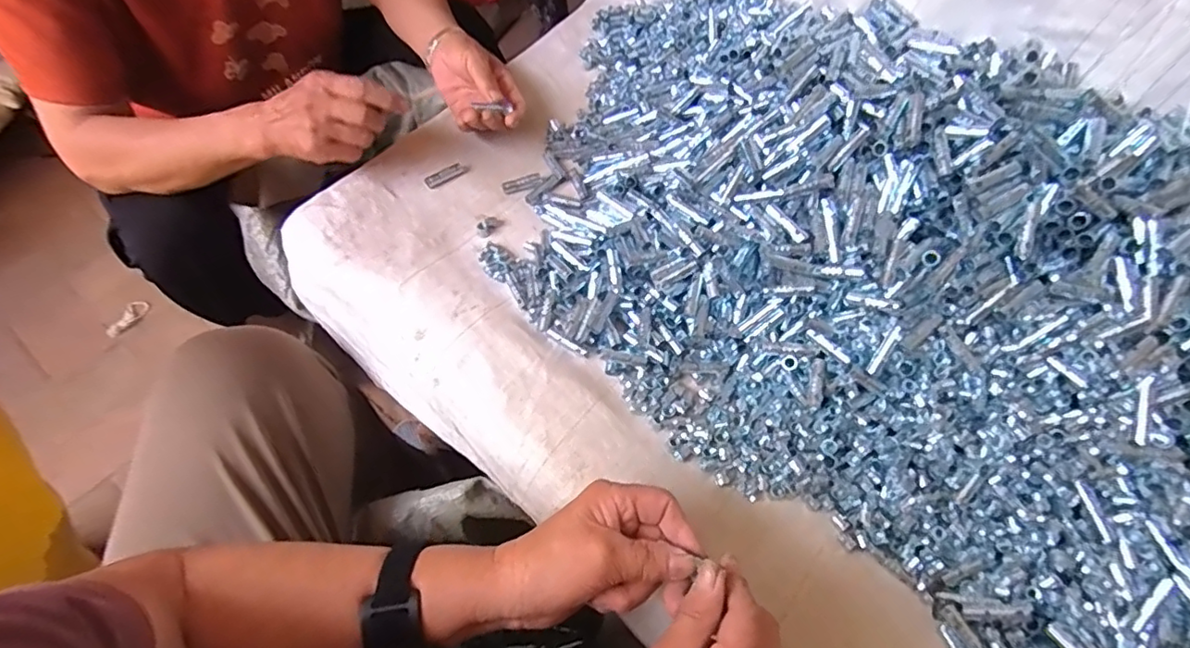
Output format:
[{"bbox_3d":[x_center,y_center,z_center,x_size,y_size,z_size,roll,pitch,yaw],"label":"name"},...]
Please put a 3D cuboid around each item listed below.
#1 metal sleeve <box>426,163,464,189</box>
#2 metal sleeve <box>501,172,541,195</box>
[{"bbox_3d":[-0.160,-0.157,0.620,0.040,0.008,0.012,-32,64,-19],"label":"metal sleeve"},{"bbox_3d":[-0.076,-0.147,0.610,0.041,0.009,0.011,-23,61,-15],"label":"metal sleeve"}]

